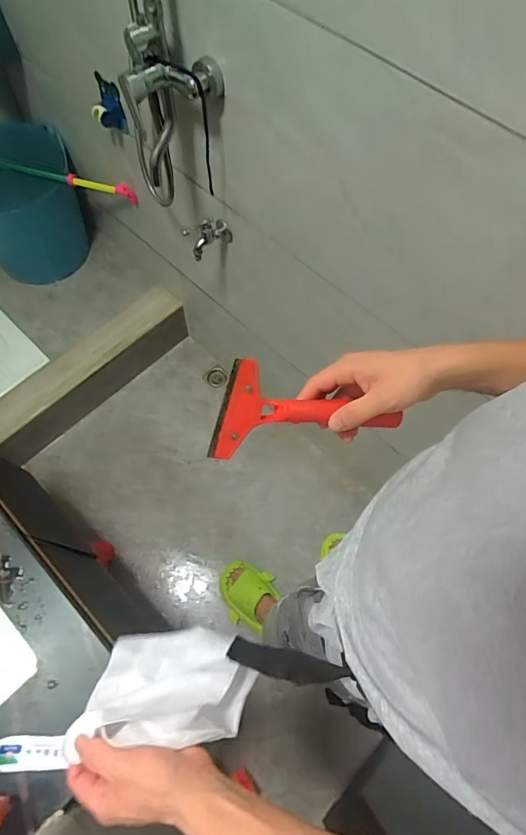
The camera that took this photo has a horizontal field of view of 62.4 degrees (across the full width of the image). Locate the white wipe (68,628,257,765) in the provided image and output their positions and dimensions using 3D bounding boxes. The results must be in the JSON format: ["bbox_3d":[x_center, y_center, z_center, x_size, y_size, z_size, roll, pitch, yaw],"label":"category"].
[{"bbox_3d":[-0.097,0.281,0.461,0.164,0.160,0.040,5,95,-5],"label":"white wipe"}]

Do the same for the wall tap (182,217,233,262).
[{"bbox_3d":[-0.127,-0.437,1.051,0.059,0.087,0.109,31,69,11],"label":"wall tap"}]

